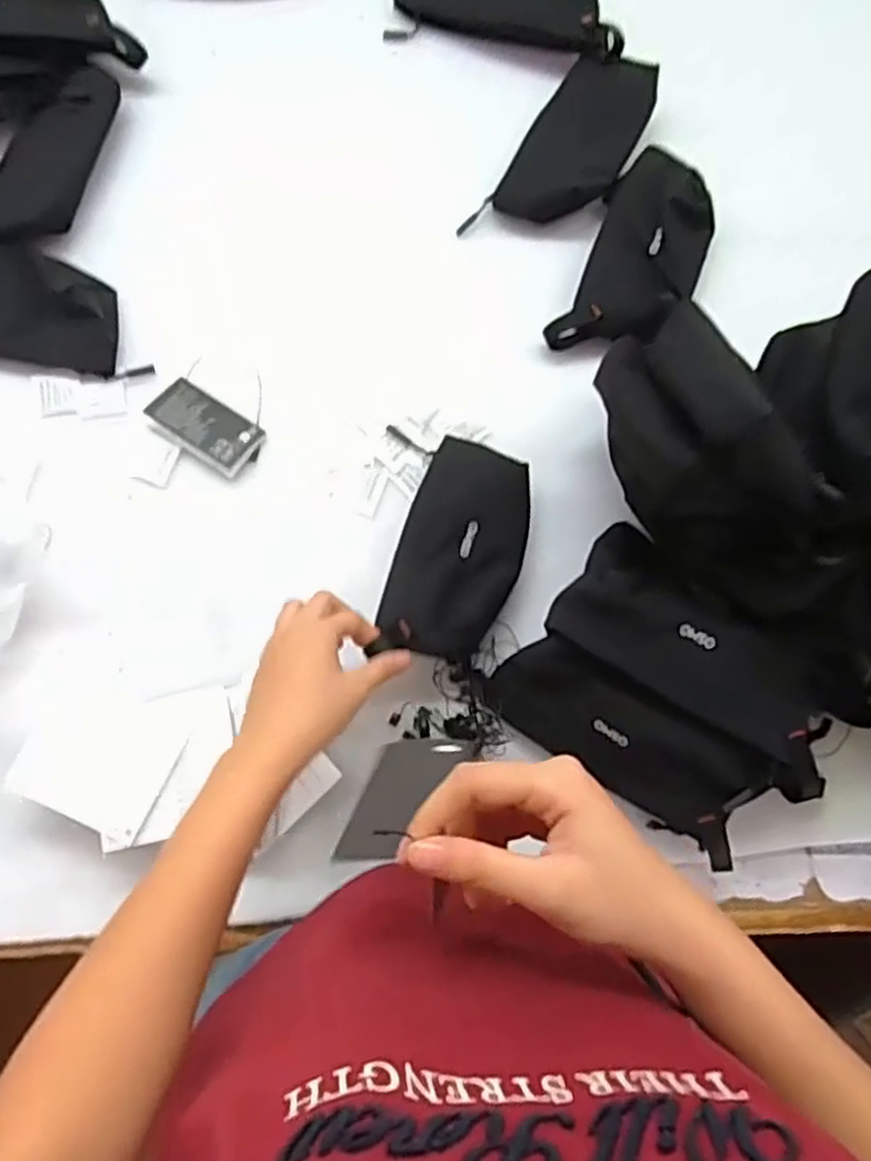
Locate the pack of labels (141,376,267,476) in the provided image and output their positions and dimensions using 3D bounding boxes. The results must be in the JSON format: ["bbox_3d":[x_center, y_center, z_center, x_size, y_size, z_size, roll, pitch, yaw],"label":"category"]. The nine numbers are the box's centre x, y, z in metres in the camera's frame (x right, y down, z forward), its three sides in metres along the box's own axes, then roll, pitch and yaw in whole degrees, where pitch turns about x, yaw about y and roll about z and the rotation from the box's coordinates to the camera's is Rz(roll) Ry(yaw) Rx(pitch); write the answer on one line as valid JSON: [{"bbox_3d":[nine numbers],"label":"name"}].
[{"bbox_3d":[-0.193,-0.128,0.622,0.093,0.019,0.053,34,80,7],"label":"pack of labels"}]

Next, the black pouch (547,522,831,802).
[{"bbox_3d":[0.189,0.054,0.525,0.211,0.035,0.089,34,80,6],"label":"black pouch"}]

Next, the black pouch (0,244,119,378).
[{"bbox_3d":[-0.372,-0.237,0.635,0.209,0.024,0.094,9,78,2],"label":"black pouch"}]

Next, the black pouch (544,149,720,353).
[{"bbox_3d":[0.182,-0.285,0.659,0.096,0.031,0.202,24,79,5],"label":"black pouch"}]

